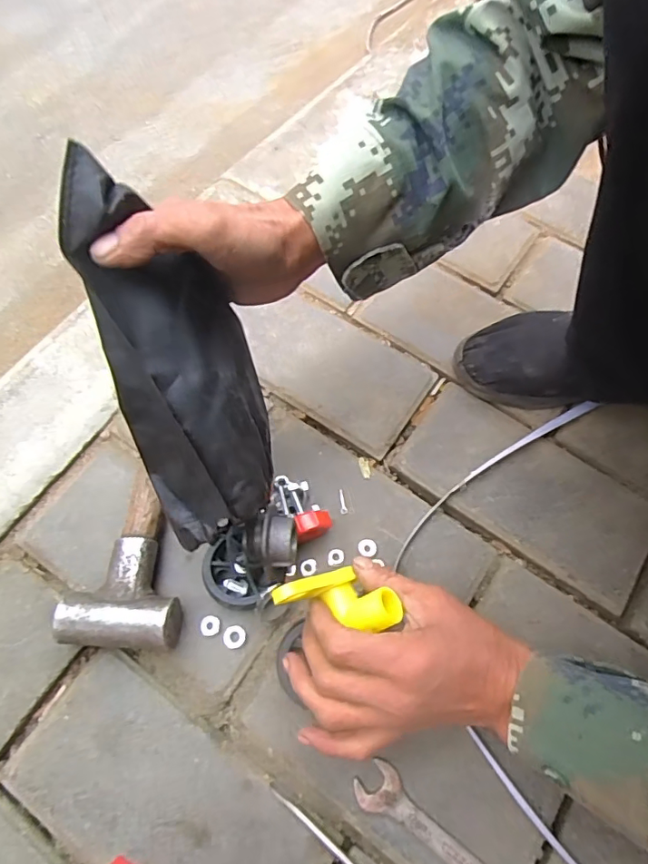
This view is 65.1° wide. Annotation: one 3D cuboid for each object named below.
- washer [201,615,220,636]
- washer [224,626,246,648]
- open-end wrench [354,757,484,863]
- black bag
[{"bbox_3d":[-0.093,0.158,0.415,0.016,0.004,0.015,1,66,-2],"label":"washer"},{"bbox_3d":[-0.073,0.167,0.414,0.017,0.004,0.017,-10,67,-7],"label":"washer"},{"bbox_3d":[0.098,0.303,0.359,0.170,0.010,0.033,36,69,13],"label":"open-end wrench"},{"bbox_3d":[-0.090,-0.046,0.315,0.085,0.056,0.216,-22,108,-12],"label":"black bag"}]

